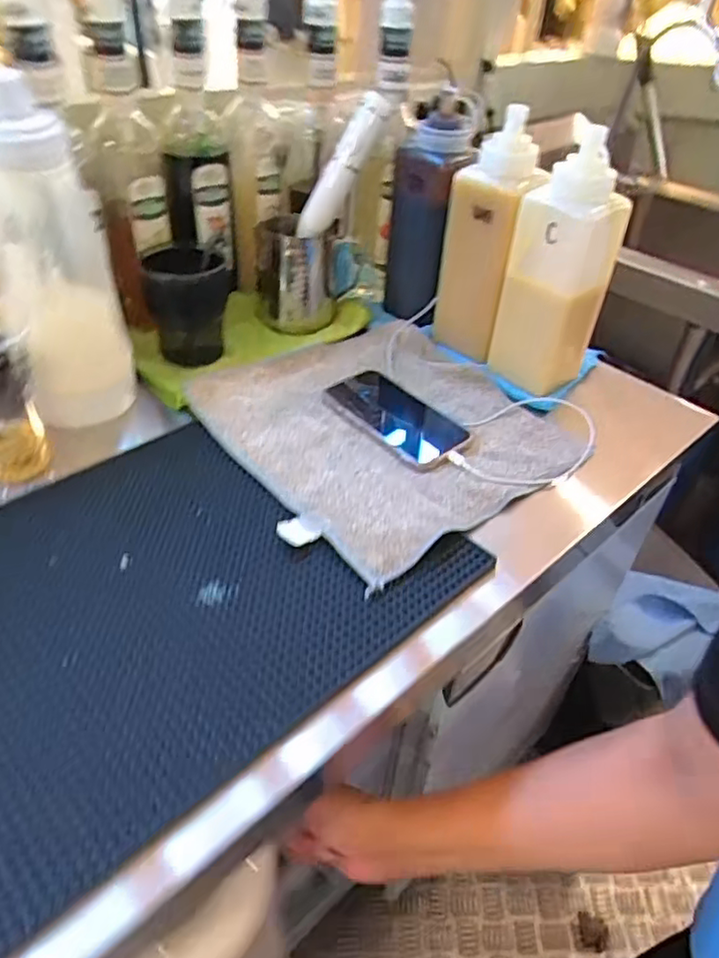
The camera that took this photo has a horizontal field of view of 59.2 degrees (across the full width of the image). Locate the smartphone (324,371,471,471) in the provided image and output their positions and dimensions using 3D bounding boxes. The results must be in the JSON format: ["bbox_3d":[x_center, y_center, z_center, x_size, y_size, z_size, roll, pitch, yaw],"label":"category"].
[{"bbox_3d":[0.035,-0.063,0.620,0.081,0.013,0.152,-34,58,-28],"label":"smartphone"}]

